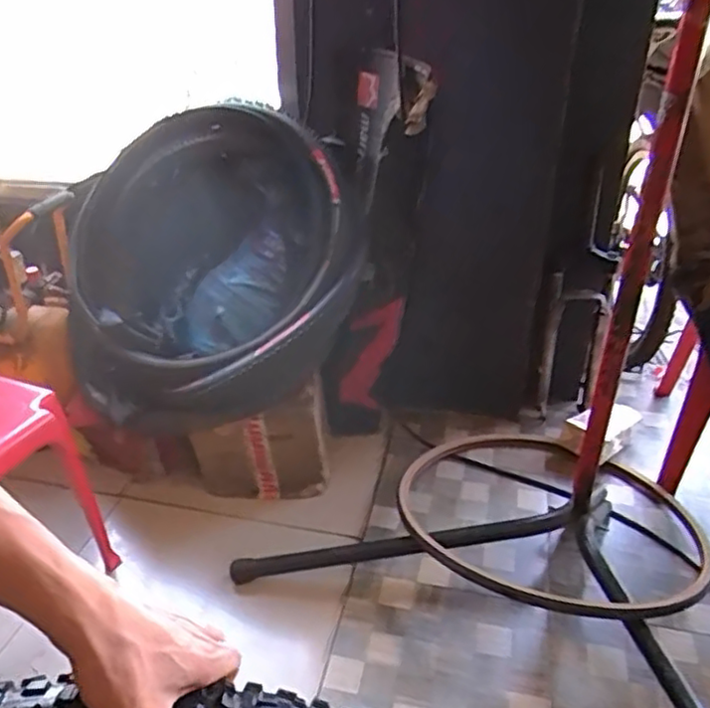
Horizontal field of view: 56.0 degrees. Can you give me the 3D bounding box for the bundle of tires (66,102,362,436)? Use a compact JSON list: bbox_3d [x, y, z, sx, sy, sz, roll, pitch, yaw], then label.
[{"bbox_3d":[-0.338,-0.197,1.543,0.739,0.741,0.153,-2,-10,23],"label":"bundle of tires"}]

